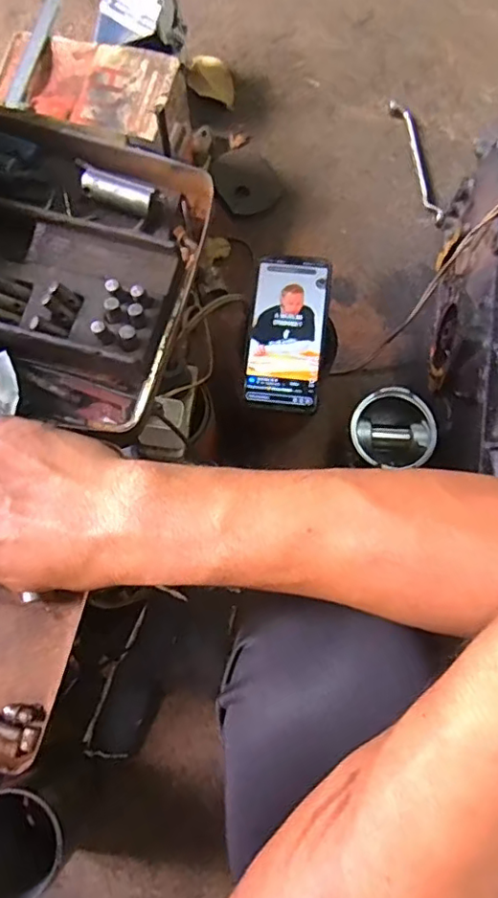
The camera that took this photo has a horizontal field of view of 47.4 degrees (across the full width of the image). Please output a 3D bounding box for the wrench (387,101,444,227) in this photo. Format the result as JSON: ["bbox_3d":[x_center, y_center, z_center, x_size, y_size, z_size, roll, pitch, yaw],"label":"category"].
[{"bbox_3d":[0.258,-0.439,0.861,0.028,0.020,0.223,-13,75,-4],"label":"wrench"}]

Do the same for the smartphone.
[{"bbox_3d":[0.039,-0.118,0.571,0.080,0.013,0.166,4,76,1],"label":"smartphone"}]

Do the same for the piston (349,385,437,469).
[{"bbox_3d":[0.171,-0.014,0.707,0.100,0.093,0.093,0,75,-1],"label":"piston"}]

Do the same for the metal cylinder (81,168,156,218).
[{"bbox_3d":[-0.096,-0.184,0.409,0.056,0.019,0.020,23,77,5],"label":"metal cylinder"}]

